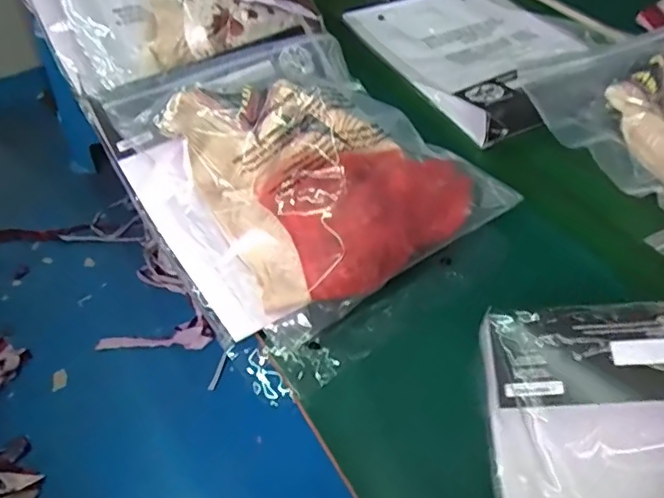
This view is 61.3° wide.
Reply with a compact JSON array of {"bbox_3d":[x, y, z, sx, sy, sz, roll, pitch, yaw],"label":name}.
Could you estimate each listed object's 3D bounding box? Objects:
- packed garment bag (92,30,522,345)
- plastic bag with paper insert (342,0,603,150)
[{"bbox_3d":[-0.043,-0.102,0.617,0.311,0.069,0.356,-29,57,-20],"label":"packed garment bag"},{"bbox_3d":[0.225,-0.306,0.845,0.282,0.034,0.411,-21,45,-15],"label":"plastic bag with paper insert"}]

